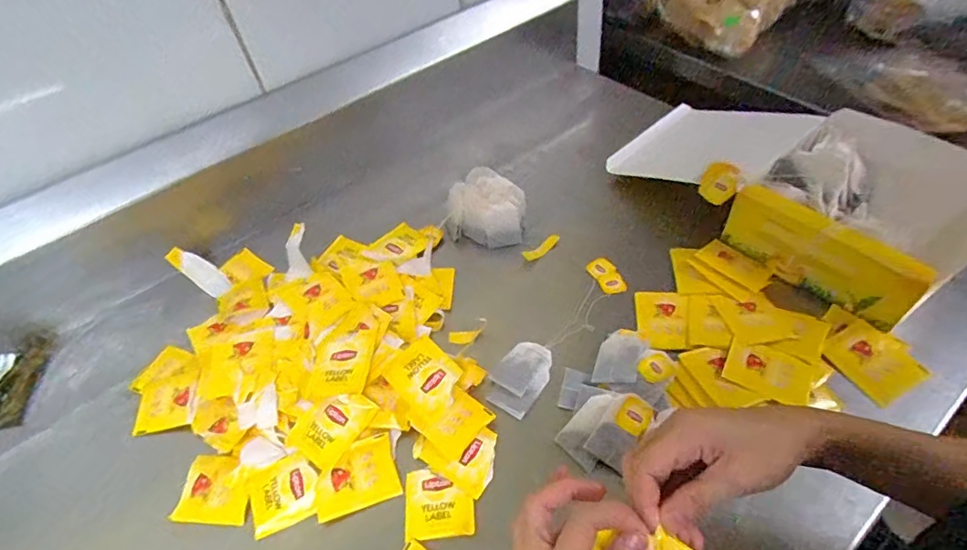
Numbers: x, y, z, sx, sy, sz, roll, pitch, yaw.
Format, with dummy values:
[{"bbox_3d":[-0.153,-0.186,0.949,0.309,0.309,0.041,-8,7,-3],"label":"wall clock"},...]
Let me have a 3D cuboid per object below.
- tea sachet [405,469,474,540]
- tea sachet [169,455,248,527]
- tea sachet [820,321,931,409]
[{"bbox_3d":[-0.037,0.190,0.434,0.056,0.006,0.054,-6,49,0],"label":"tea sachet"},{"bbox_3d":[-0.236,0.188,0.459,0.069,0.012,0.057,1,49,6],"label":"tea sachet"},{"bbox_3d":[0.357,0.079,0.477,0.062,0.004,0.069,-30,61,-9],"label":"tea sachet"}]

